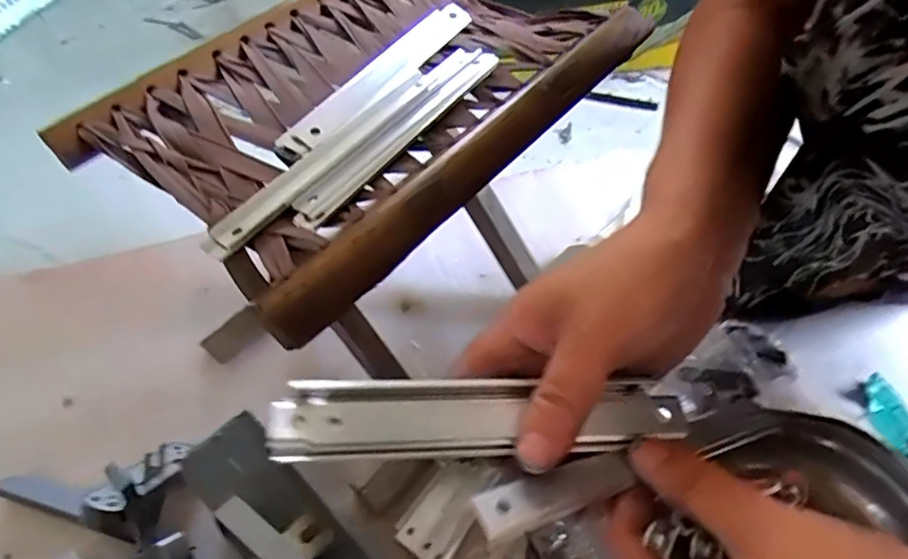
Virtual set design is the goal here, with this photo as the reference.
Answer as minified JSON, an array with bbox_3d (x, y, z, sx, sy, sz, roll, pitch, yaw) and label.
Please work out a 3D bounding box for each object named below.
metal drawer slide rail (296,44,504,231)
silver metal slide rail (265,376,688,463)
[{"bbox_3d":[-0.031,-0.090,0.331,0.034,0.005,0.167,28,59,22],"label":"metal drawer slide rail"},{"bbox_3d":[0.013,0.056,0.240,0.171,0.014,0.028,1,52,-9],"label":"silver metal slide rail"}]

